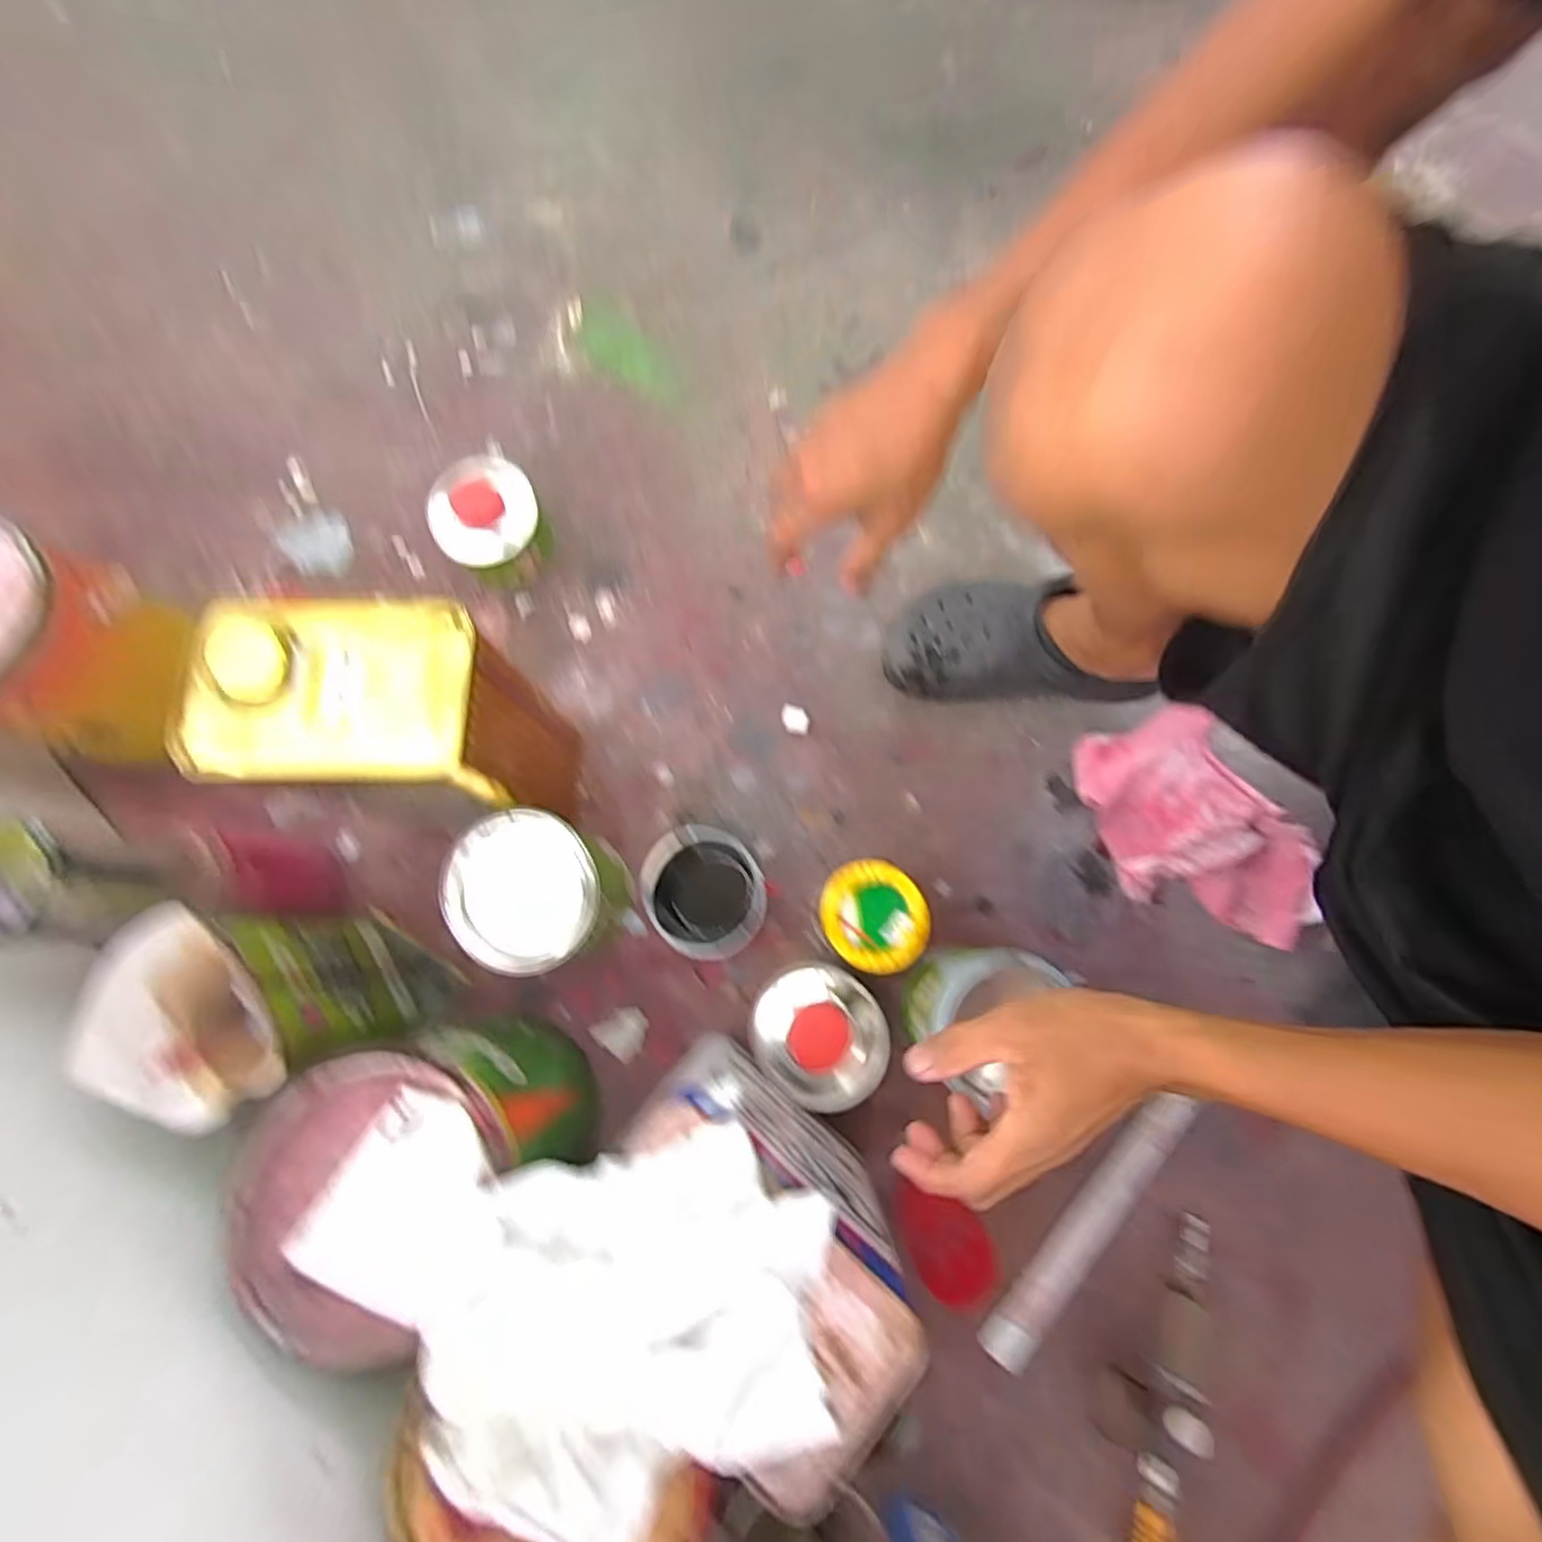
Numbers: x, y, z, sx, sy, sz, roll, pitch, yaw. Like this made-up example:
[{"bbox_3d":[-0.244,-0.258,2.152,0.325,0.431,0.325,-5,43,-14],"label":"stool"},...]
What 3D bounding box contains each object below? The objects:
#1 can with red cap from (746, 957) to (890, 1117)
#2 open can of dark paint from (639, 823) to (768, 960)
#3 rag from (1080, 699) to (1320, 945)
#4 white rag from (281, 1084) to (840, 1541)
[{"bbox_3d":[0.040,0.212,0.557,0.111,0.073,0.102,0,78,1],"label":"can with red cap"},{"bbox_3d":[-0.052,0.103,0.577,0.089,0.086,0.103,-35,77,-7],"label":"open can of dark paint"},{"bbox_3d":[0.374,0.045,0.597,0.146,0.051,0.222,-41,78,-8],"label":"rag"},{"bbox_3d":[-0.122,0.283,0.344,0.297,0.068,0.204,0,78,1],"label":"white rag"}]

